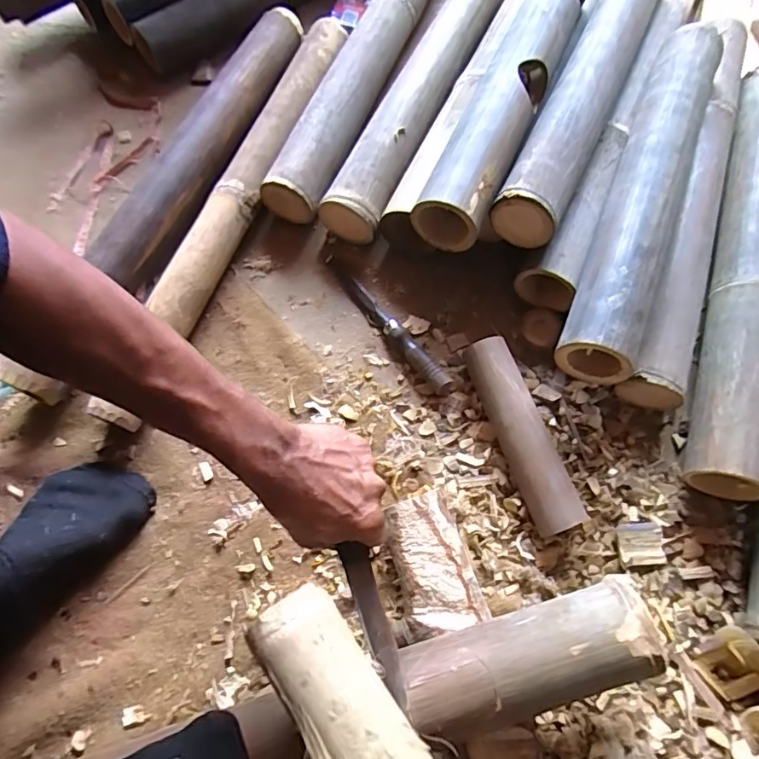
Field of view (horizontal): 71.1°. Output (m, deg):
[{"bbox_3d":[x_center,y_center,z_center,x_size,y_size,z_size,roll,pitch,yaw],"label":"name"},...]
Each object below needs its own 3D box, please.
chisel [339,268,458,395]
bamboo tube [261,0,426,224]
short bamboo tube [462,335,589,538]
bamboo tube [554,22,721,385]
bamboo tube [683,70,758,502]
[{"bbox_3d":[0.013,-0.067,0.668,0.024,0.022,0.220,-38,74,-13],"label":"chisel"},{"bbox_3d":[-0.016,-0.481,0.785,0.078,0.058,0.594,20,71,8],"label":"bamboo tube"},{"bbox_3d":[0.155,0.061,0.596,0.050,0.051,0.220,-17,70,-6],"label":"short bamboo tube"},{"bbox_3d":[0.322,-0.231,0.632,0.083,0.066,0.507,22,71,8],"label":"bamboo tube"},{"bbox_3d":[0.460,-0.160,0.659,0.083,0.070,0.613,18,71,7],"label":"bamboo tube"}]

